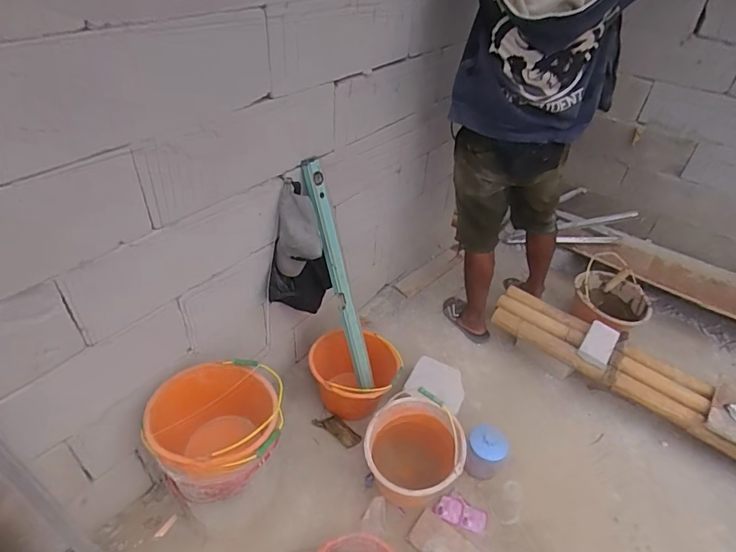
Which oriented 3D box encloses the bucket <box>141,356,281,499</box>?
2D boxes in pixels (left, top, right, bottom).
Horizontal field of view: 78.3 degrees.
[{"bbox_3d":[-0.394,0.417,1.193,0.320,0.276,0.282,-9,42,-16],"label":"bucket"}]

